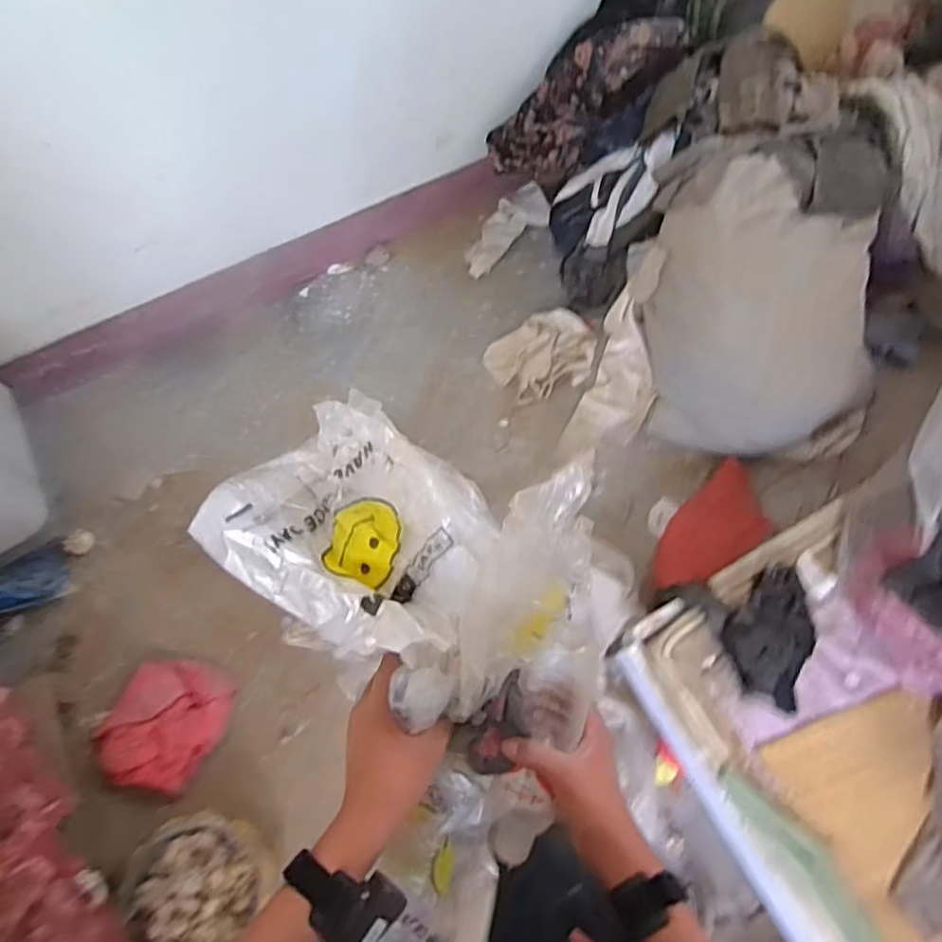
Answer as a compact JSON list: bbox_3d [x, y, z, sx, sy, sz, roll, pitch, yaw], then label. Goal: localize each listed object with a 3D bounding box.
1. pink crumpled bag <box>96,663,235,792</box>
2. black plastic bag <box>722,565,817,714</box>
[{"bbox_3d":[-0.694,0.571,1.453,0.257,0.142,0.268,9,67,4],"label":"pink crumpled bag"},{"bbox_3d":[0.578,0.298,1.215,0.170,0.070,0.265,22,68,9],"label":"black plastic bag"}]

